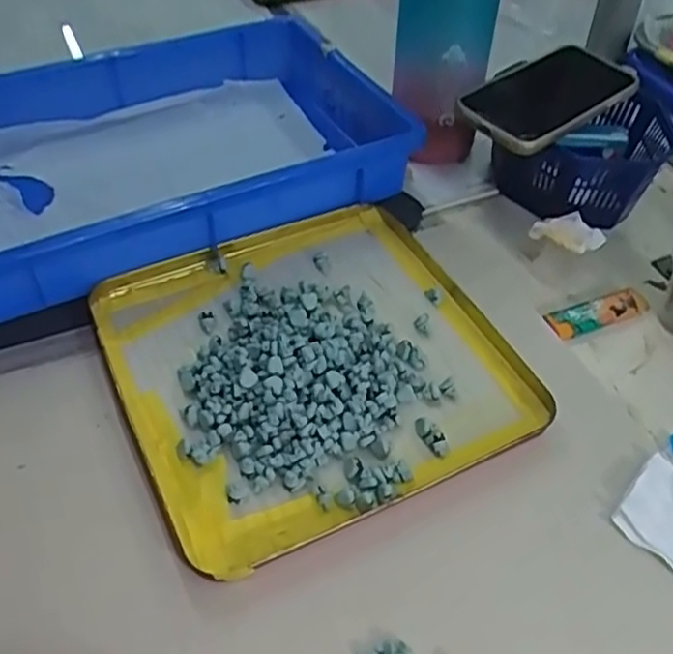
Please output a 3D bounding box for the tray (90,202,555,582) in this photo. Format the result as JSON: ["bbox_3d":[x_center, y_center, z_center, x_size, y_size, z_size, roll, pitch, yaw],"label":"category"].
[{"bbox_3d":[-0.017,0.013,0.463,0.237,0.024,0.237,-21,51,-19],"label":"tray"}]

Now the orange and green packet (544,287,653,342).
[{"bbox_3d":[0.189,-0.010,0.513,0.077,0.010,0.022,-15,50,-15],"label":"orange and green packet"}]

